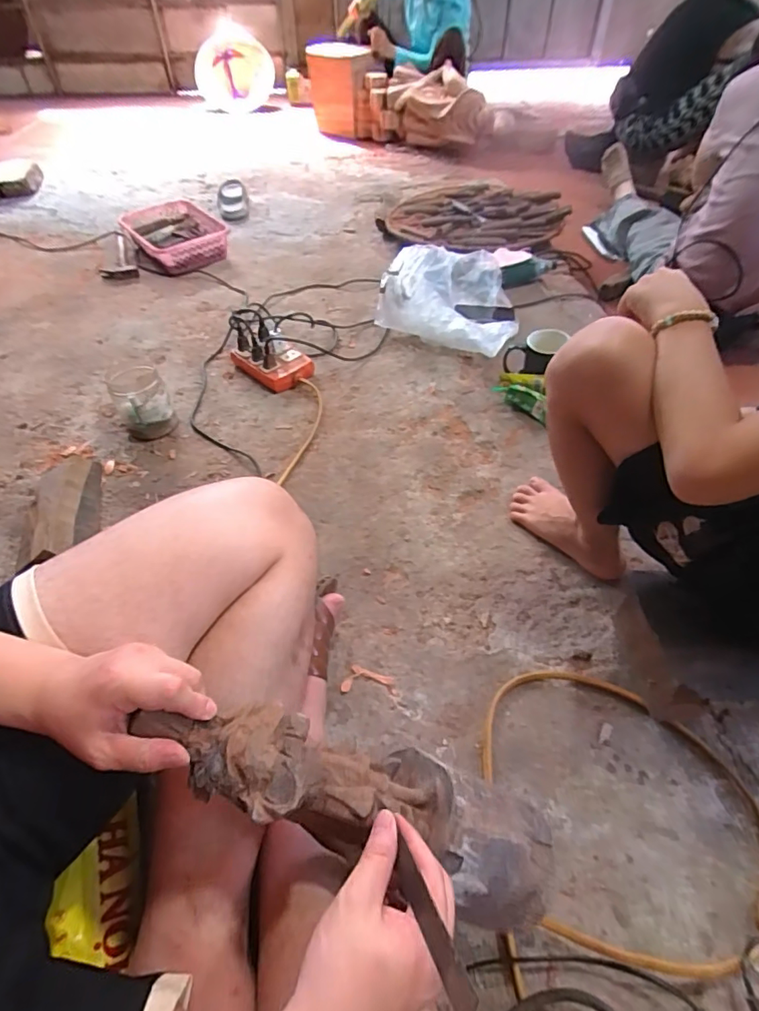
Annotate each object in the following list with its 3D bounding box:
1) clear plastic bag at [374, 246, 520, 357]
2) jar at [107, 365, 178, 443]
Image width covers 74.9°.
[{"bbox_3d":[0.185,-0.487,1.134,0.296,0.151,0.274,25,55,20],"label":"clear plastic bag"},{"bbox_3d":[-0.435,-0.191,0.909,0.089,0.113,0.096,0,50,0],"label":"jar"}]

